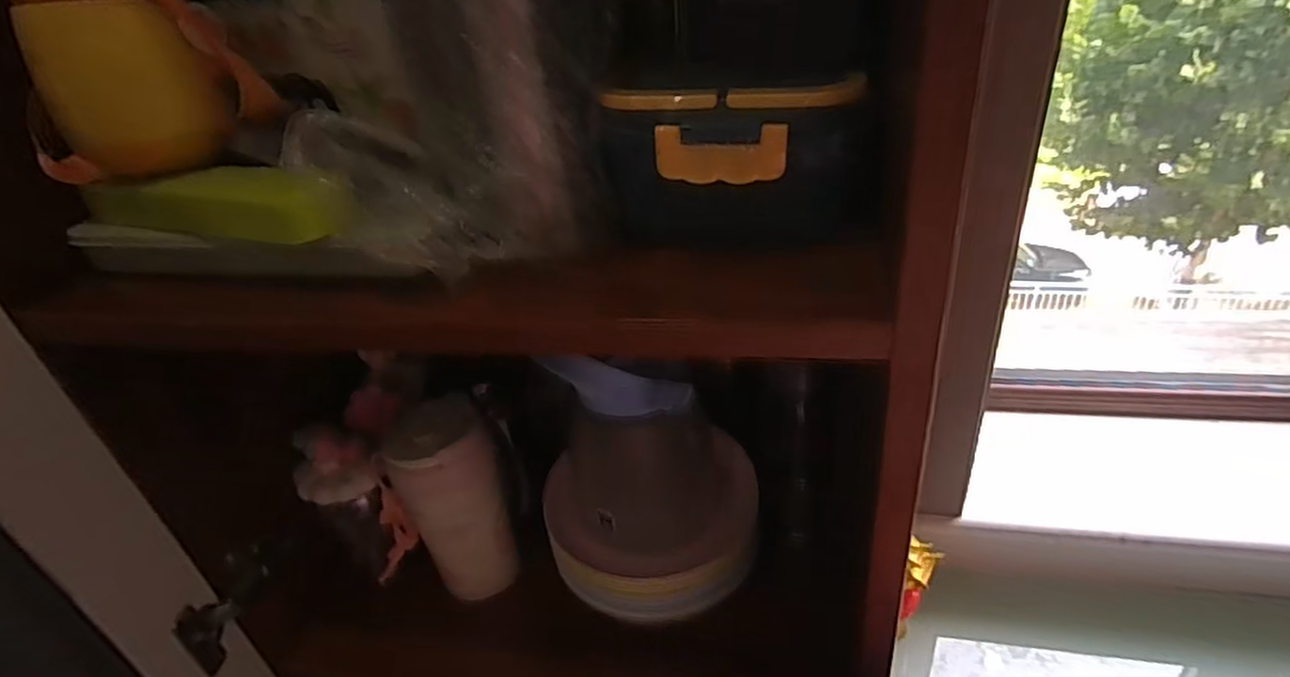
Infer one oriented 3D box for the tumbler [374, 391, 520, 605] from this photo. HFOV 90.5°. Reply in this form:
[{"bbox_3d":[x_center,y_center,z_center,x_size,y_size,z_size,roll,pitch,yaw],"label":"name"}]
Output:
[{"bbox_3d":[-0.162,0.138,0.550,0.082,0.164,0.075,-5,32,3],"label":"tumbler"}]

